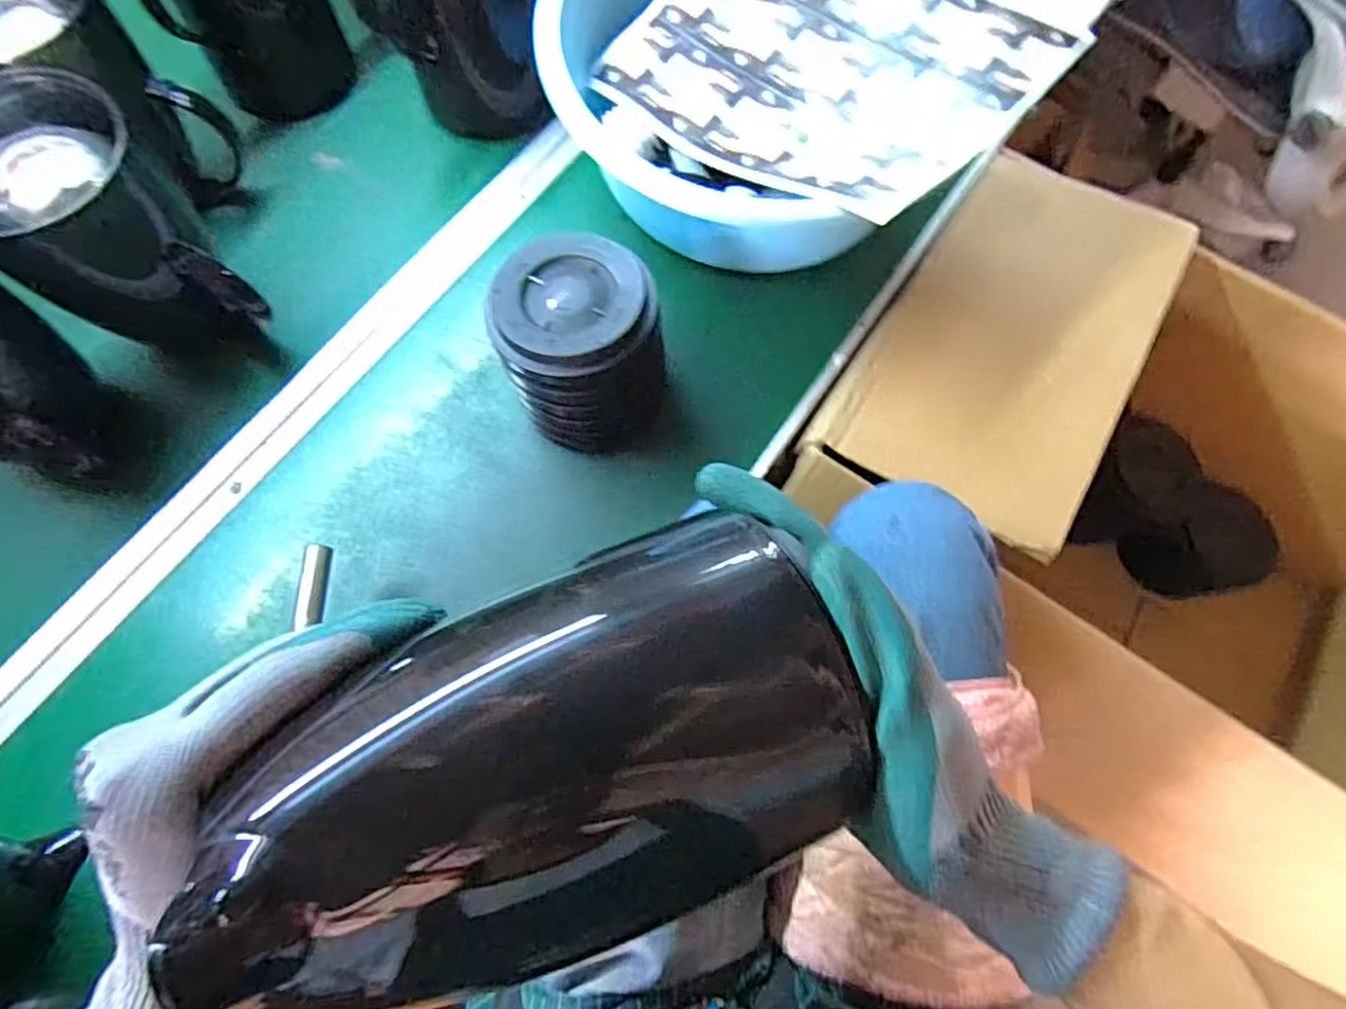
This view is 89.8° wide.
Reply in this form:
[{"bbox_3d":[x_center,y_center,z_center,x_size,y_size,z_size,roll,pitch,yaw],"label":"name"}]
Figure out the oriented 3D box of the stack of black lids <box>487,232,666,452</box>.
[{"bbox_3d":[-0.069,-0.125,0.532,0.123,0.122,0.126,8,72,2],"label":"stack of black lids"}]

